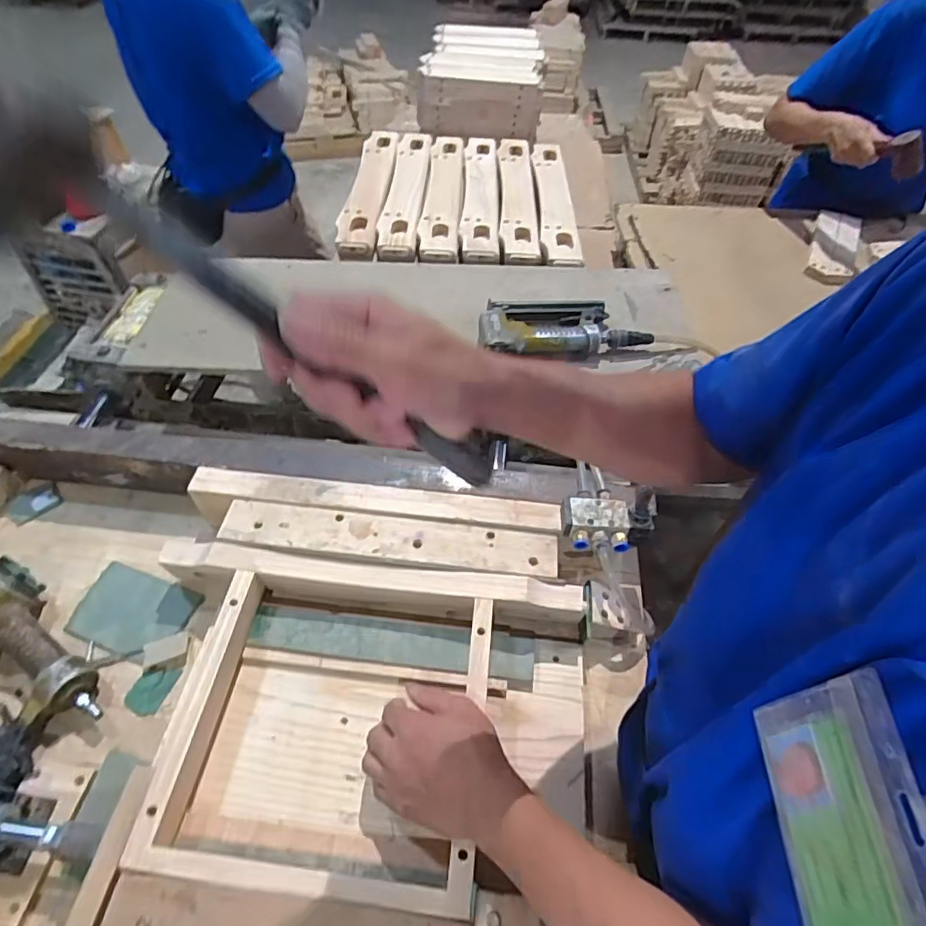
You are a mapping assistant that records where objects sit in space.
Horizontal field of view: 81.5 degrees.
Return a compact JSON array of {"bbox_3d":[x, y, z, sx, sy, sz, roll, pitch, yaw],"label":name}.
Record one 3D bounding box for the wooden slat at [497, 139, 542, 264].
[{"bbox_3d":[0.114,-0.547,1.098,0.077,0.019,0.510,3,52,-3],"label":"wooden slat"}]

